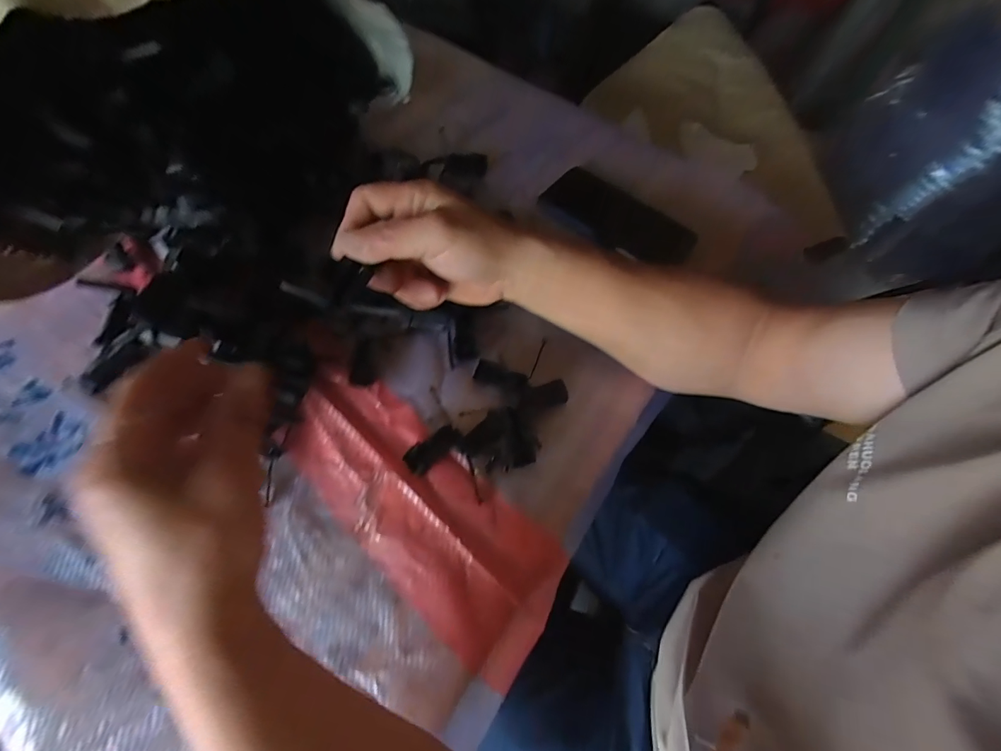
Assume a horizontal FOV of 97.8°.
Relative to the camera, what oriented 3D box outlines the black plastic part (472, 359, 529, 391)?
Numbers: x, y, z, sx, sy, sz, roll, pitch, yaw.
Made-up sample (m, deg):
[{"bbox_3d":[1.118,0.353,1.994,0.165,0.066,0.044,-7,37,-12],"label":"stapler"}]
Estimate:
[{"bbox_3d":[0.000,0.001,0.373,0.045,0.008,0.019,19,64,7],"label":"black plastic part"}]

